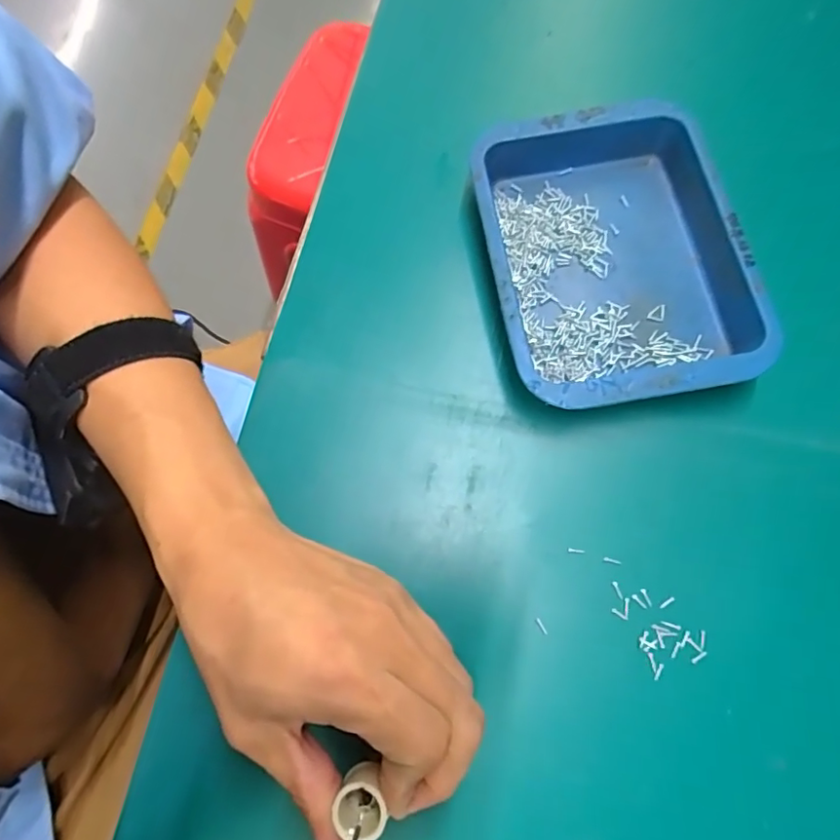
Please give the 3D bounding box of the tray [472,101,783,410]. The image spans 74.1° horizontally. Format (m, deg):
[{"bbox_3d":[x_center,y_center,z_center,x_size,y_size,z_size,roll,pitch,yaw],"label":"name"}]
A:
[{"bbox_3d":[0.097,-0.080,0.275,0.121,0.027,0.150,-10,74,-1],"label":"tray"}]

